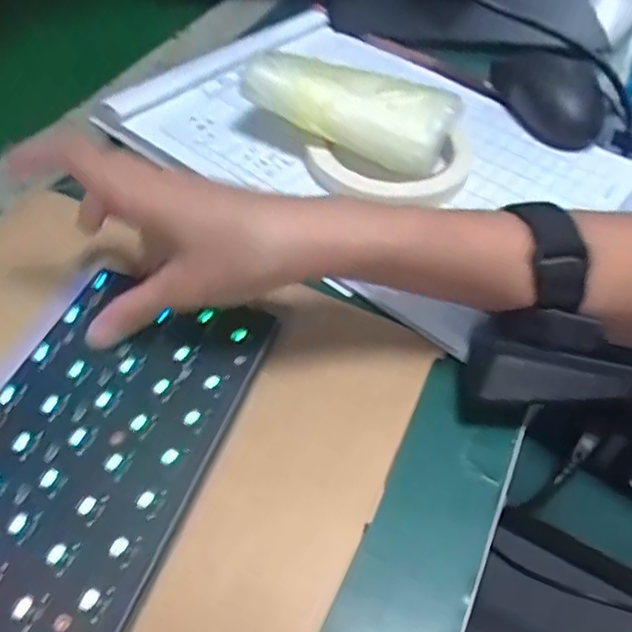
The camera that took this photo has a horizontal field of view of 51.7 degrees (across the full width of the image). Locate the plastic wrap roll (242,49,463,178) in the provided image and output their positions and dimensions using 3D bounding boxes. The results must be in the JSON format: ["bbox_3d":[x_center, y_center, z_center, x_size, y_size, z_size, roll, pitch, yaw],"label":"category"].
[{"bbox_3d":[0.020,-0.130,0.398,0.126,0.035,0.047,19,49,4],"label":"plastic wrap roll"}]

